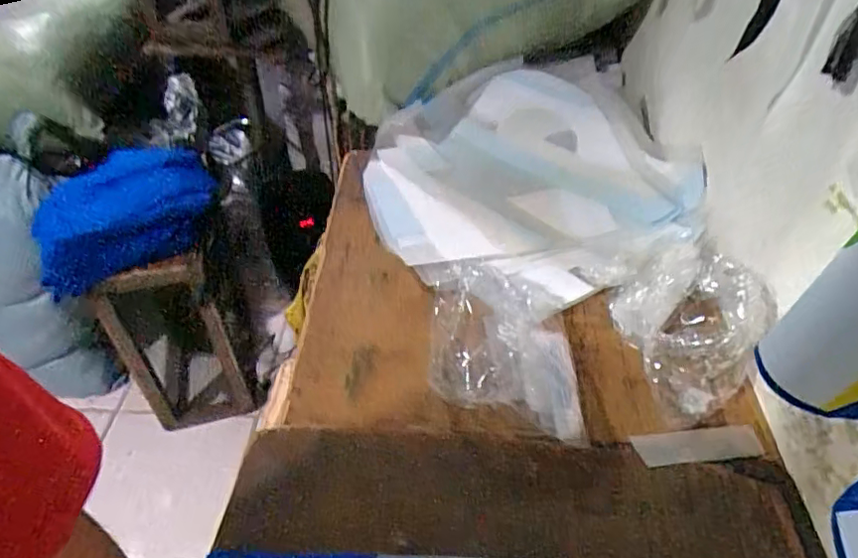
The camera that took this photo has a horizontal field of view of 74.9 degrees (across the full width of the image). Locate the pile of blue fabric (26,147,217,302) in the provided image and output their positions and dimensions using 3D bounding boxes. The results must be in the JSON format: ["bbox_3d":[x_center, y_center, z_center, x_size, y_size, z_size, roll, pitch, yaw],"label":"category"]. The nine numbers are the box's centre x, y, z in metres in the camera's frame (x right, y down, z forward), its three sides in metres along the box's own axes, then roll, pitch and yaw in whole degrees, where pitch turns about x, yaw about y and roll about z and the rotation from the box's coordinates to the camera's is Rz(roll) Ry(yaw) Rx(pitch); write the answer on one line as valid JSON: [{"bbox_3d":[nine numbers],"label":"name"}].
[{"bbox_3d":[-0.678,-0.140,1.260,0.391,0.226,0.235,-13,45,-16],"label":"pile of blue fabric"}]

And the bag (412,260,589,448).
[{"bbox_3d":[0.094,0.079,0.745,0.190,0.067,0.279,-1,44,-4],"label":"bag"}]

